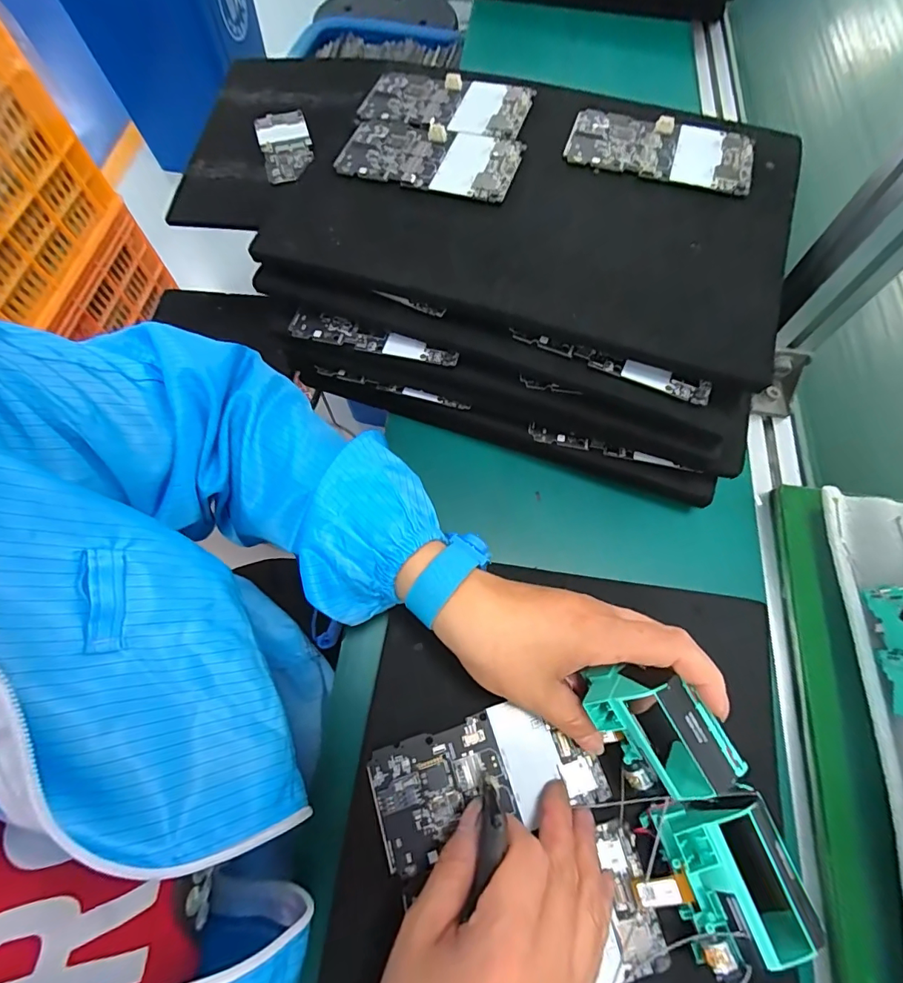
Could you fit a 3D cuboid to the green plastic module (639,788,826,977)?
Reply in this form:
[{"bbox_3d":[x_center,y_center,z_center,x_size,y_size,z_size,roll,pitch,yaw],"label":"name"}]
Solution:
[{"bbox_3d":[0.141,0.194,0.240,0.059,0.038,0.068,-17,68,-7],"label":"green plastic module"}]

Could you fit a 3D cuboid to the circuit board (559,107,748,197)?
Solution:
[{"bbox_3d":[0.153,-0.251,0.344,0.129,0.005,0.063,16,71,6],"label":"circuit board"}]

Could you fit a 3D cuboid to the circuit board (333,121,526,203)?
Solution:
[{"bbox_3d":[-0.016,-0.247,0.344,0.128,0.004,0.065,15,71,5],"label":"circuit board"}]

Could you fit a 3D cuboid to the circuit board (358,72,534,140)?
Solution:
[{"bbox_3d":[-0.003,-0.307,0.371,0.125,0.007,0.067,13,71,5],"label":"circuit board"}]

